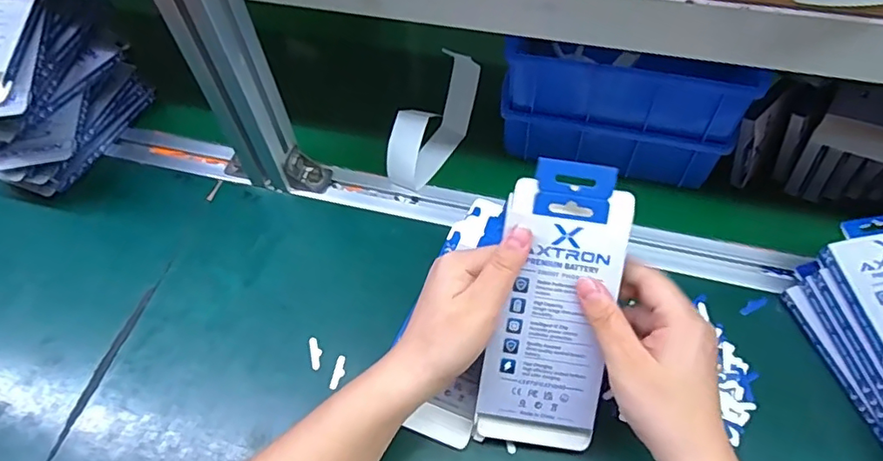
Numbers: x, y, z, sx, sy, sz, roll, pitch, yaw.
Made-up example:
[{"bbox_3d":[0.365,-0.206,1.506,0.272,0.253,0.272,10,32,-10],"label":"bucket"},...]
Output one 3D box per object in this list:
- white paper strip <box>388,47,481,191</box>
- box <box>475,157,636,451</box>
[{"bbox_3d":[-0.010,-0.101,0.527,0.043,0.064,0.127,28,62,19],"label":"white paper strip"},{"bbox_3d":[0.073,0.051,0.357,0.075,0.019,0.186,11,97,10],"label":"box"}]

